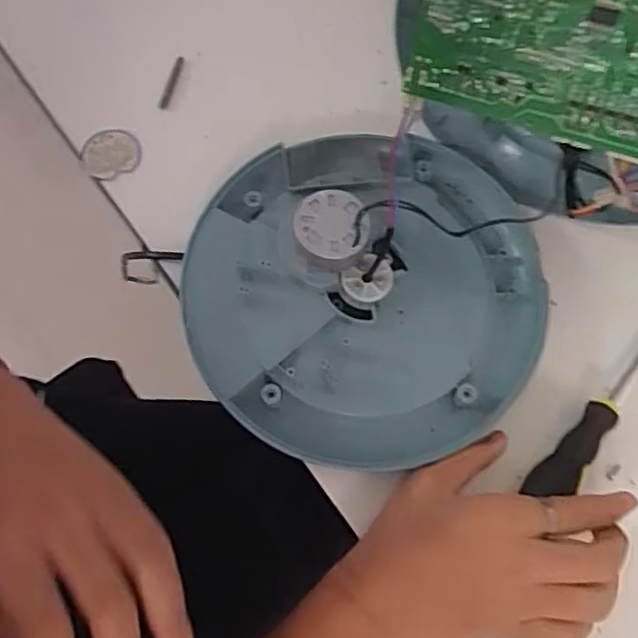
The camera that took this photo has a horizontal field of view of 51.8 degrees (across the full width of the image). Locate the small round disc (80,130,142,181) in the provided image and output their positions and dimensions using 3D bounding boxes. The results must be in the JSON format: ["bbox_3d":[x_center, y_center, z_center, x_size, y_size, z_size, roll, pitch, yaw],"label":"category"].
[{"bbox_3d":[-0.160,-0.124,0.504,0.046,0.012,0.039,-18,73,-8],"label":"small round disc"}]

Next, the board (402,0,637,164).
[{"bbox_3d":[0.119,-0.133,0.332,0.143,0.081,0.006,20,44,9],"label":"board"}]

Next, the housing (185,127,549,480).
[{"bbox_3d":[0.034,-0.025,0.436,0.232,0.051,0.232,1,71,-2],"label":"housing"}]

